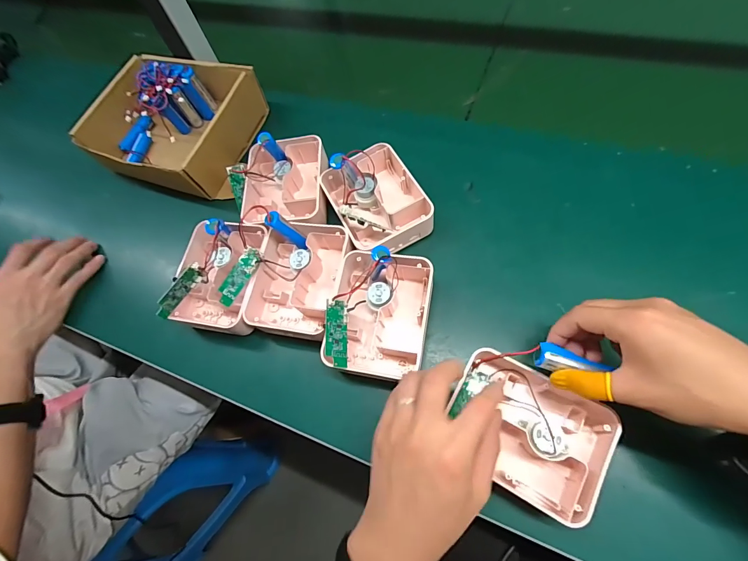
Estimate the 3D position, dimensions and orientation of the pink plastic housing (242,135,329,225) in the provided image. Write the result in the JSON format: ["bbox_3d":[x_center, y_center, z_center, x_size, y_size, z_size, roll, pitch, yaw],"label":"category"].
[{"bbox_3d":[-0.113,-0.121,0.466,0.104,0.061,0.134,-2,71,1],"label":"pink plastic housing"}]

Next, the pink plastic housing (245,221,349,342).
[{"bbox_3d":[-0.088,-0.004,0.407,0.096,0.045,0.125,9,72,5],"label":"pink plastic housing"}]

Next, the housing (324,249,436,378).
[{"bbox_3d":[0.006,0.036,0.376,0.101,0.046,0.126,10,72,5],"label":"housing"}]

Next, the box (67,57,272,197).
[{"bbox_3d":[-0.294,-0.231,0.533,0.216,0.091,0.185,19,73,8],"label":"box"}]

